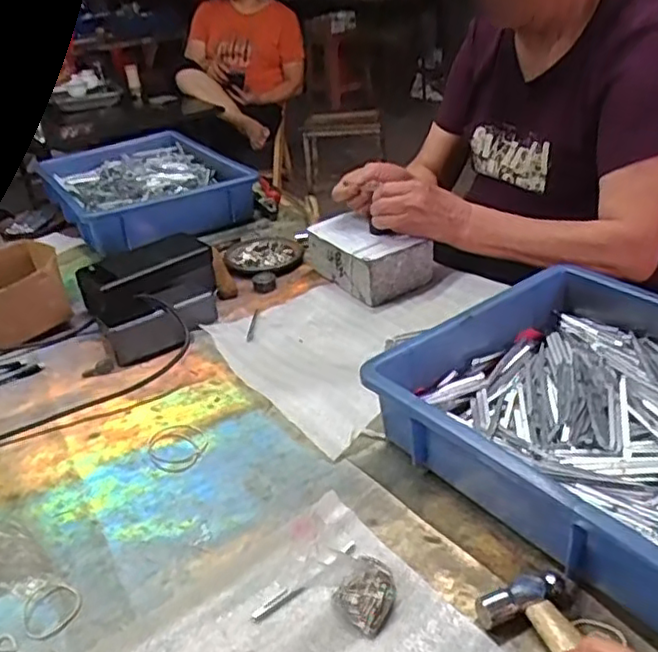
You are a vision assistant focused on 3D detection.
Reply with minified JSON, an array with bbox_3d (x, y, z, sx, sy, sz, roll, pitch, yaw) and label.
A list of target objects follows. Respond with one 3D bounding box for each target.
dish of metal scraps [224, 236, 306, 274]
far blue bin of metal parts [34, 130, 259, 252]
[{"bbox_3d":[-0.096,-0.103,0.962,0.108,0.014,0.118,-4,30,2],"label":"dish of metal scraps"},{"bbox_3d":[-0.343,-0.249,1.191,0.284,0.094,0.469,-21,33,-25],"label":"far blue bin of metal parts"}]

